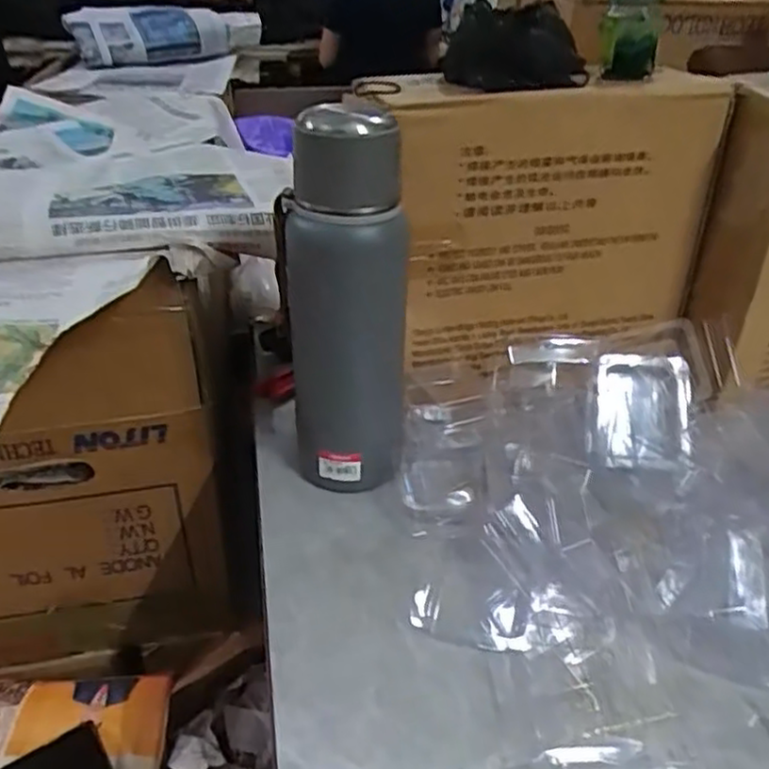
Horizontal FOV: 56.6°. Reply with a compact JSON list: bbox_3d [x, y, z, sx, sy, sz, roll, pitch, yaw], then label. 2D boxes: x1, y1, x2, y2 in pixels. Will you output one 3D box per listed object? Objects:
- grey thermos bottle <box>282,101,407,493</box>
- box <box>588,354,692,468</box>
[{"bbox_3d":[-0.027,-0.056,0.509,0.079,0.270,0.086,-3,34,-7],"label":"grey thermos bottle"},{"bbox_3d":[0.207,0.020,0.577,0.075,0.018,0.093,1,77,14],"label":"box"}]

